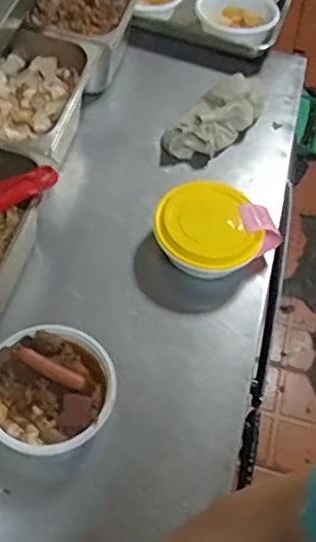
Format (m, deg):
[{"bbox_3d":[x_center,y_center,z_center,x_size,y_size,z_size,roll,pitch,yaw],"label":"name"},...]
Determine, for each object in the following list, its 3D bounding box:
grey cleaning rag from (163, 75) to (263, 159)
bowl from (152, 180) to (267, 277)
[{"bbox_3d":[0.112,-0.291,1.165,0.112,0.033,0.259,38,62,18],"label":"grey cleaning rag"},{"bbox_3d":[0.075,-0.061,0.975,0.157,0.074,0.146,2,57,-3],"label":"bowl"}]

